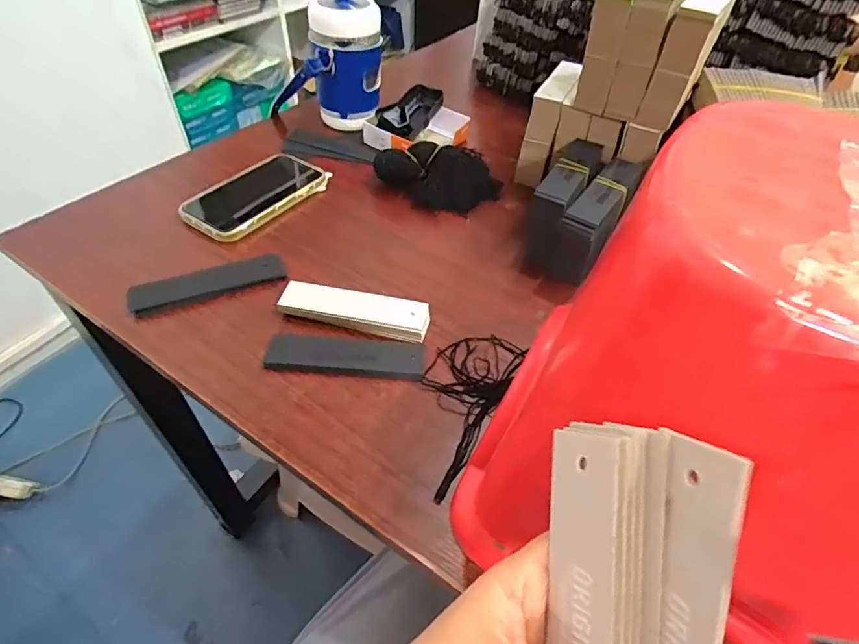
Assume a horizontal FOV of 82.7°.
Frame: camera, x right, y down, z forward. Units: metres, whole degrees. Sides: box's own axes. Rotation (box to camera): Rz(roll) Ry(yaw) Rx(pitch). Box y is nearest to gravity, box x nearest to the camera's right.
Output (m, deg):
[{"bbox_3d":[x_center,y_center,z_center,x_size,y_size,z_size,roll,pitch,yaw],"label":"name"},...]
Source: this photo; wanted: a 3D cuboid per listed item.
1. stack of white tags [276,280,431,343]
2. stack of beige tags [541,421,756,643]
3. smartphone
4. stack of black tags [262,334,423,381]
[{"bbox_3d":[-0.065,-0.011,0.418,0.128,0.010,0.041,12,53,5],"label":"stack of white tags"},{"bbox_3d":[0.060,0.097,0.147,0.009,0.063,0.125,12,79,-36],"label":"stack of beige tags"},{"bbox_3d":[-0.190,-0.144,0.538,0.079,0.014,0.163,32,53,18],"label":"smartphone"},{"bbox_3d":[-0.067,0.028,0.395,0.125,0.013,0.036,3,49,3],"label":"stack of black tags"}]

